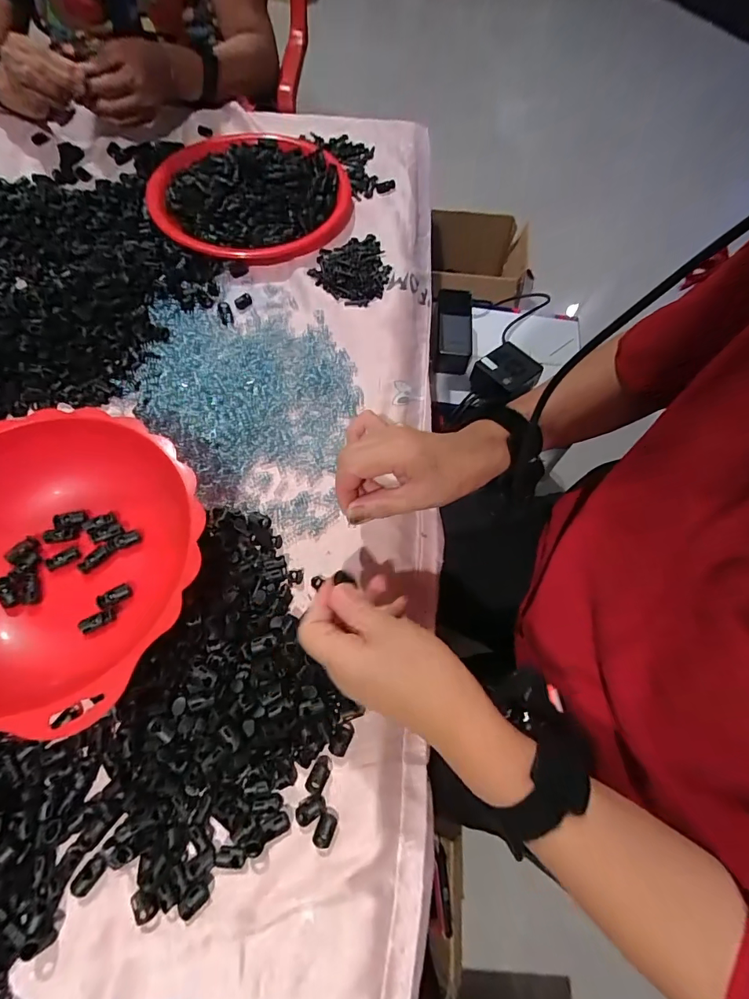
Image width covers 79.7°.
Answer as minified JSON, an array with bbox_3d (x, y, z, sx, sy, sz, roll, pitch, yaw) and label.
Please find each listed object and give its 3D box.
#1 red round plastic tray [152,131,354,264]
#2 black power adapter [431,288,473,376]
[{"bbox_3d":[-0.165,-0.423,0.609,0.261,0.035,0.260,1,65,-3],"label":"red round plastic tray"},{"bbox_3d":[0.122,-0.273,0.720,0.062,0.044,0.139,6,65,0],"label":"black power adapter"}]

